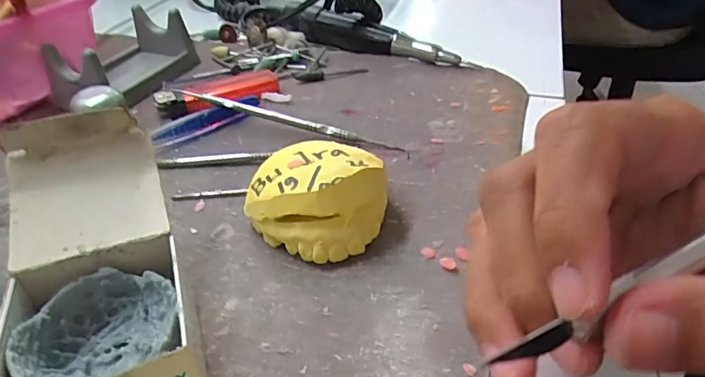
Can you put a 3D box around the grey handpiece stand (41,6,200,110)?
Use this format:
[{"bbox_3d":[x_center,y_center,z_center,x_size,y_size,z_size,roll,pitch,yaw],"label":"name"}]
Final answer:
[{"bbox_3d":[-0.164,-0.096,0.364,0.060,0.033,0.096,11,40,15],"label":"grey handpiece stand"}]

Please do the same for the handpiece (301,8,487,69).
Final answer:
[{"bbox_3d":[0.021,-0.114,0.392,0.146,0.025,0.020,22,43,27],"label":"handpiece"}]

